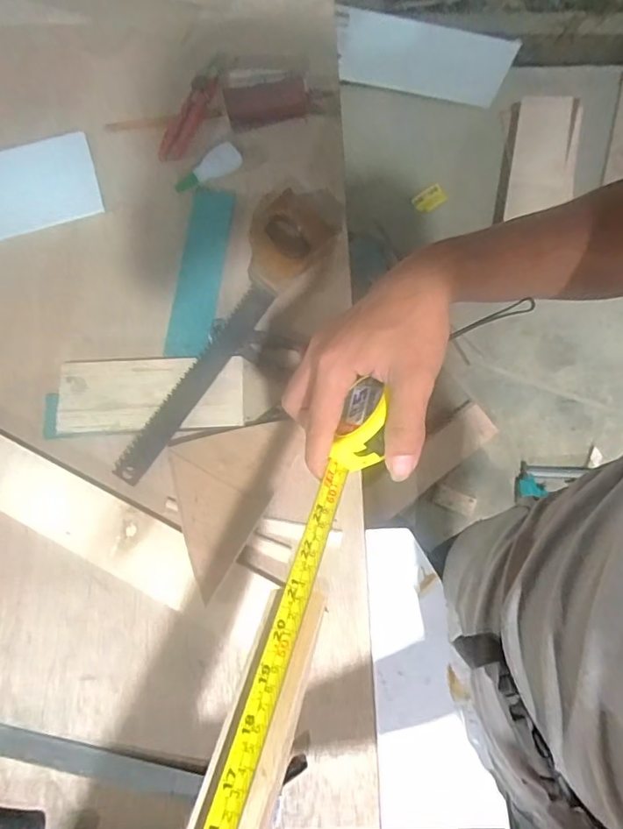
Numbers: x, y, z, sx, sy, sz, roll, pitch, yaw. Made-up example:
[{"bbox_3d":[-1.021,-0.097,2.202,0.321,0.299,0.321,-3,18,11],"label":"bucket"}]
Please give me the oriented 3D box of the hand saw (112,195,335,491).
[{"bbox_3d":[-0.089,-0.099,0.585,0.093,0.027,0.398,24,77,8],"label":"hand saw"}]

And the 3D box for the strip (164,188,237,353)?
[{"bbox_3d":[-0.133,-0.176,0.620,0.052,0.008,0.224,7,76,-2],"label":"strip"}]

